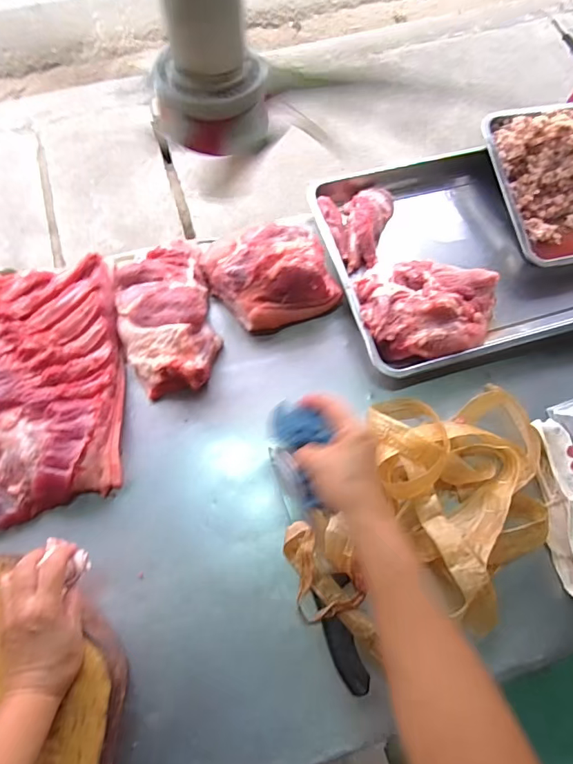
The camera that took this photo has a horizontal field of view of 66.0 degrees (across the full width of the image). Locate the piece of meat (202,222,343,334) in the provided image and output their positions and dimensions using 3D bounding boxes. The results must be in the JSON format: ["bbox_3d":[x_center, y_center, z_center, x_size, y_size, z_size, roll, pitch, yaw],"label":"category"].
[{"bbox_3d":[-0.026,-0.176,0.711,0.194,0.107,0.168,-18,71,-10],"label":"piece of meat"}]

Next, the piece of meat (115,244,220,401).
[{"bbox_3d":[-0.187,-0.105,0.686,0.144,0.076,0.250,-12,70,-8],"label":"piece of meat"}]

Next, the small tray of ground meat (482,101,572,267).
[{"bbox_3d":[0.501,-0.355,0.775,0.263,0.061,0.305,-9,86,-7],"label":"small tray of ground meat"}]

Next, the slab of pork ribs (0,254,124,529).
[{"bbox_3d":[-0.388,0.010,0.635,0.305,0.061,0.358,-14,71,-8],"label":"slab of pork ribs"}]

